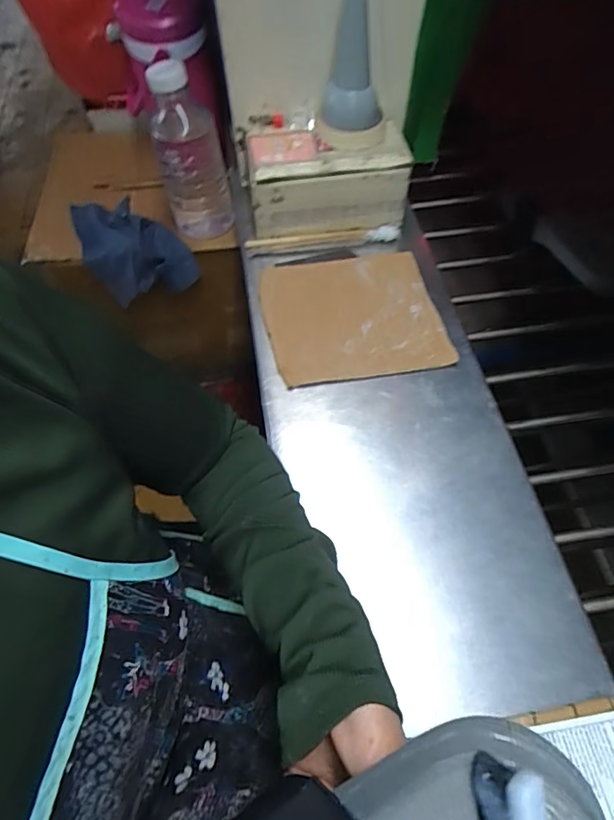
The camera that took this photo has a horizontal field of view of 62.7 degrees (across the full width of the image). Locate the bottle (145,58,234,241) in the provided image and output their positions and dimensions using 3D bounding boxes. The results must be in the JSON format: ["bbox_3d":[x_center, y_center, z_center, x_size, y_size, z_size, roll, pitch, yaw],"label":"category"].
[{"bbox_3d":[-0.162,-0.348,0.716,0.089,0.226,0.080,-8,58,-4],"label":"bottle"}]

